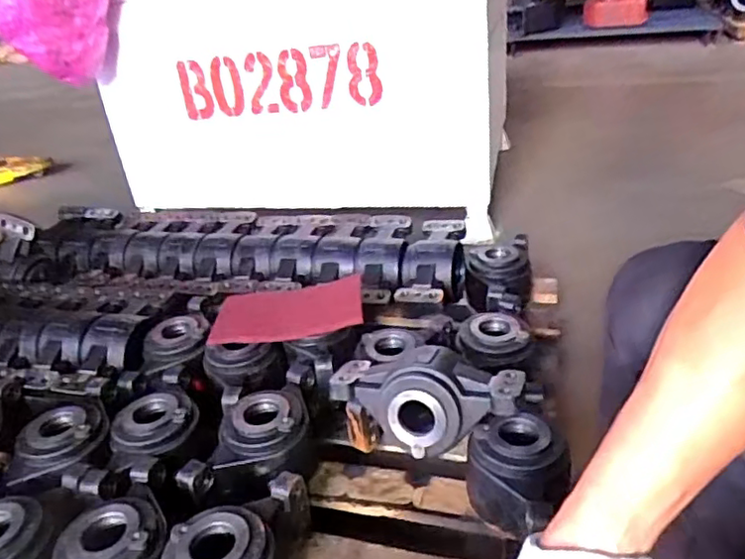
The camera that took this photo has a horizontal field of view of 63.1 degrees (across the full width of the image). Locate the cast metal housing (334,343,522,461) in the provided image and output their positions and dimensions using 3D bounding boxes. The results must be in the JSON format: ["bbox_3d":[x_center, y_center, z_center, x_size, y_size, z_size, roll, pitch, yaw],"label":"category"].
[{"bbox_3d":[0.063,0.142,0.742,0.224,0.100,0.104,2,29,13],"label":"cast metal housing"}]

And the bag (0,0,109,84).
[{"bbox_3d":[-0.680,-0.562,1.291,0.238,0.265,0.143,-15,30,-17],"label":"bag"}]

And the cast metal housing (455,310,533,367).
[{"bbox_3d":[0.173,0.083,0.868,0.094,0.043,0.093,-5,29,2],"label":"cast metal housing"}]

